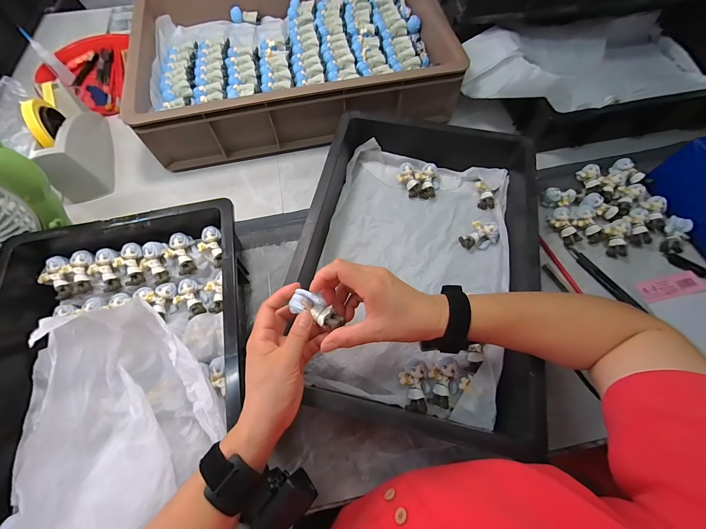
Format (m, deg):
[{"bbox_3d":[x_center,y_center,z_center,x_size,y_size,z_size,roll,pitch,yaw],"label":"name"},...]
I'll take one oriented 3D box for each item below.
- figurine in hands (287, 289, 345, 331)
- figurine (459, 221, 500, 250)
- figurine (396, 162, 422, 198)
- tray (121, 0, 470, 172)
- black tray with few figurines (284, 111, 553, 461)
[{"bbox_3d":[-0.035,0.049,0.314,0.056,0.026,0.026,30,69,5],"label":"figurine in hands"},{"bbox_3d":[0.198,-0.048,0.474,0.053,0.027,0.039,-5,65,-1],"label":"figurine"},{"bbox_3d":[0.096,-0.145,0.519,0.031,0.018,0.061,-22,85,-9],"label":"figurine"},{"bbox_3d":[-0.116,-0.417,0.602,0.550,0.112,0.388,-13,65,-5],"label":"tray"},{"bbox_3d":[0.088,-0.023,0.432,0.292,0.090,0.417,12,66,7],"label":"black tray with few figurines"}]

